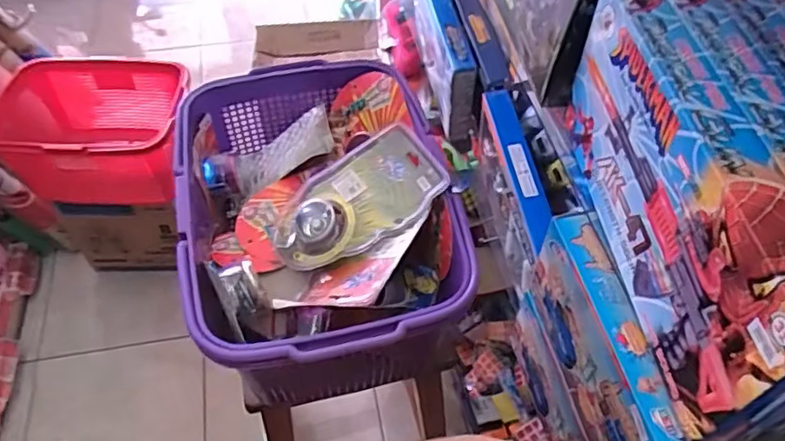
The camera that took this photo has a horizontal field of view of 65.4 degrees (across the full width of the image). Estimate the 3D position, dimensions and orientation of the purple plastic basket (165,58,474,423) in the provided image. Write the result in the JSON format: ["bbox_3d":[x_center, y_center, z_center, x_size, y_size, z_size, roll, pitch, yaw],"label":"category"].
[{"bbox_3d":[-0.086,0.021,0.749,0.284,0.207,0.389,-11,54,-8],"label":"purple plastic basket"}]

